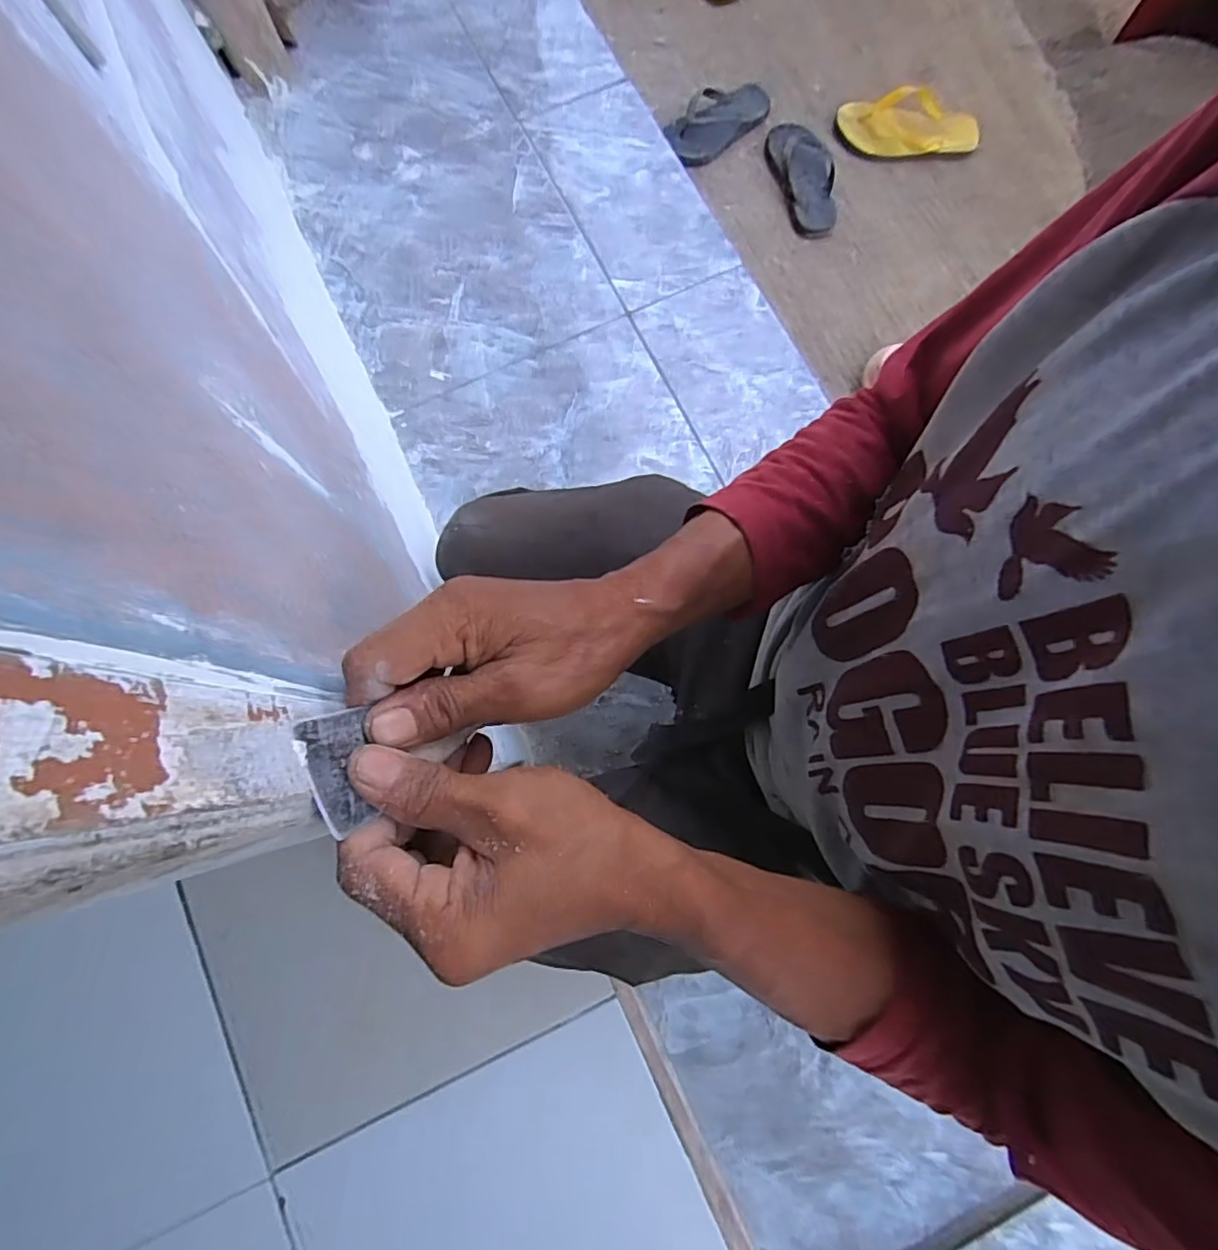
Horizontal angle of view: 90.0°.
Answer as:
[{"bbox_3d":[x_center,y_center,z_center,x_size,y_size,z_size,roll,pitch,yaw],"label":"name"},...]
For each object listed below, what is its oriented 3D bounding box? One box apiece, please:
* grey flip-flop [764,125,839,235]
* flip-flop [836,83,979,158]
[{"bbox_3d":[0.327,-0.749,1.016,0.090,0.044,0.207,-17,79,-3],"label":"grey flip-flop"},{"bbox_3d":[0.512,-0.853,1.028,0.244,0.038,0.102,-7,78,-1],"label":"flip-flop"}]

